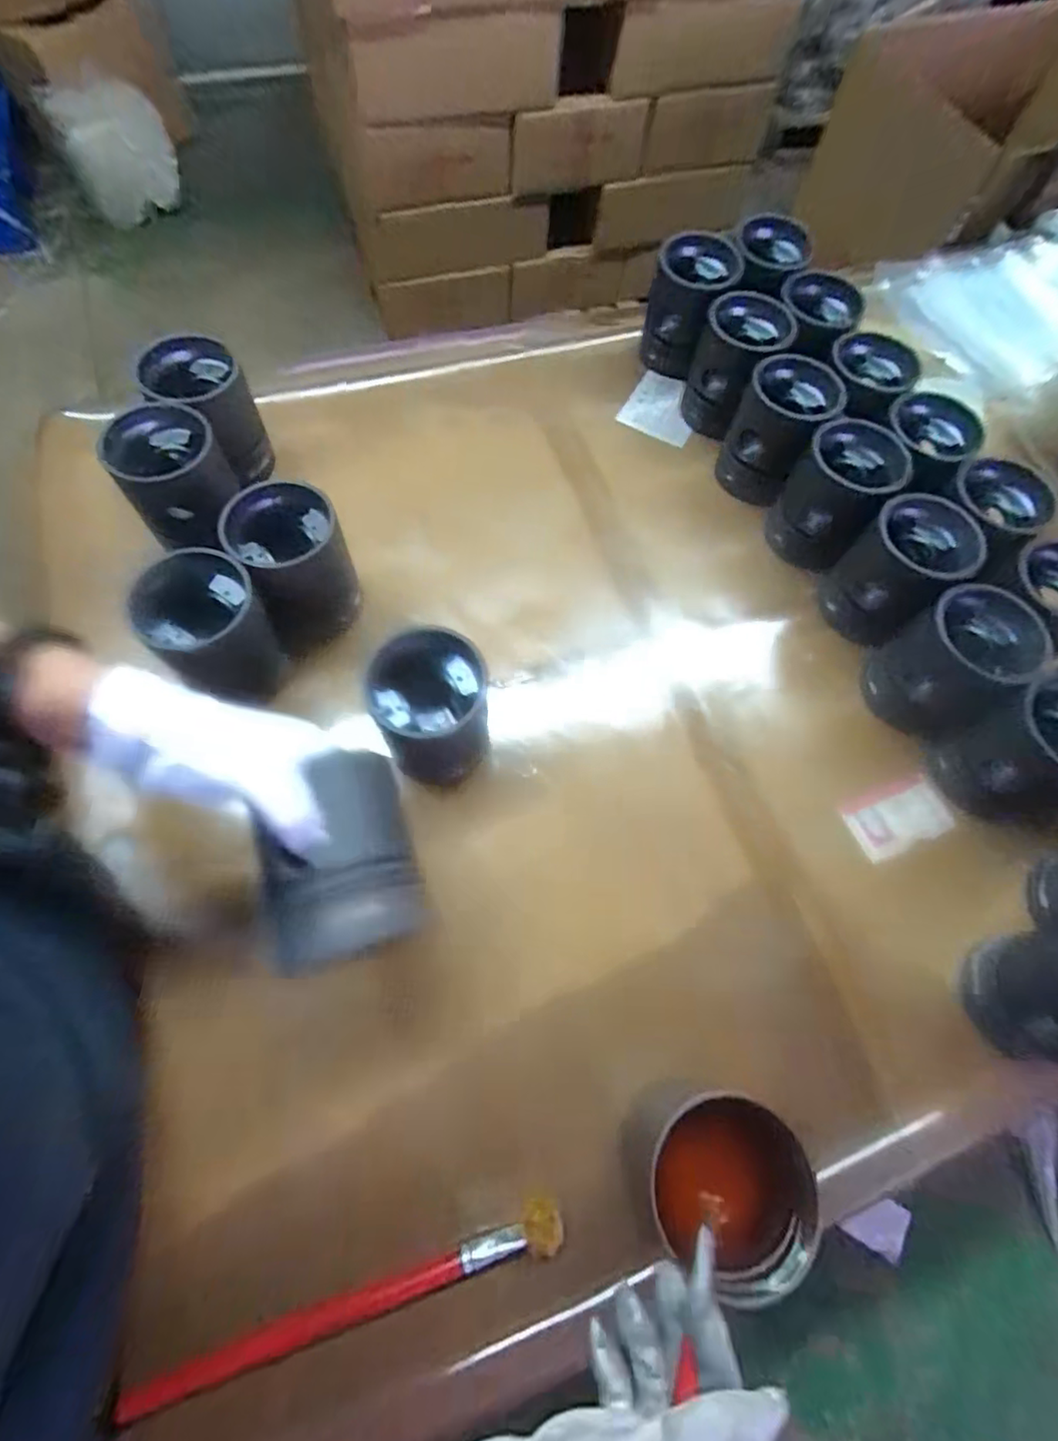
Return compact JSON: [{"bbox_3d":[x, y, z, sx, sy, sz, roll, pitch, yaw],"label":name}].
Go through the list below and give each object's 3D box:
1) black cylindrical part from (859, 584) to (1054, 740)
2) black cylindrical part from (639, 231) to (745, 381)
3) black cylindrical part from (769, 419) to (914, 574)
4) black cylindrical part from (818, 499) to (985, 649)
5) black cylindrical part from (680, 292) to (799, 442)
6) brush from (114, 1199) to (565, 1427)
[{"bbox_3d":[0.373,-0.050,0.526,0.091,0.111,0.092,1,66,-2],"label":"black cylindrical part"},{"bbox_3d":[0.187,-0.487,0.707,0.090,0.108,0.109,18,66,5],"label":"black cylindrical part"},{"bbox_3d":[0.303,-0.223,0.596,0.086,0.097,0.093,1,66,-2],"label":"black cylindrical part"},{"bbox_3d":[0.347,-0.141,0.564,0.102,0.097,0.092,-34,72,-16],"label":"black cylindrical part"},{"bbox_3d":[0.228,-0.393,0.674,0.093,0.108,0.099,1,66,-2],"label":"black cylindrical part"},{"bbox_3d":[-0.104,0.361,0.364,0.261,0.018,0.029,-16,68,-10],"label":"brush"}]

